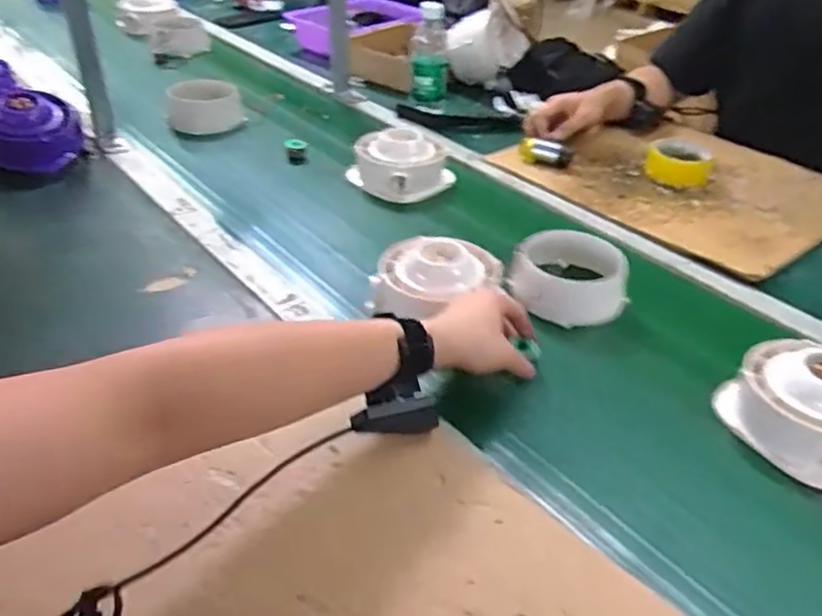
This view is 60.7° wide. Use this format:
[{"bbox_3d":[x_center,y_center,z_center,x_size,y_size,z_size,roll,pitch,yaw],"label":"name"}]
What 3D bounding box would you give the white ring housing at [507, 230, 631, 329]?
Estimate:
[{"bbox_3d":[0.179,-0.035,0.798,0.127,0.054,0.107,7,37,7],"label":"white ring housing"}]

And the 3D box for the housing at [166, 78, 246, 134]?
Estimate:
[{"bbox_3d":[-0.334,-0.333,1.141,0.121,0.065,0.119,-6,38,-11],"label":"housing"}]

